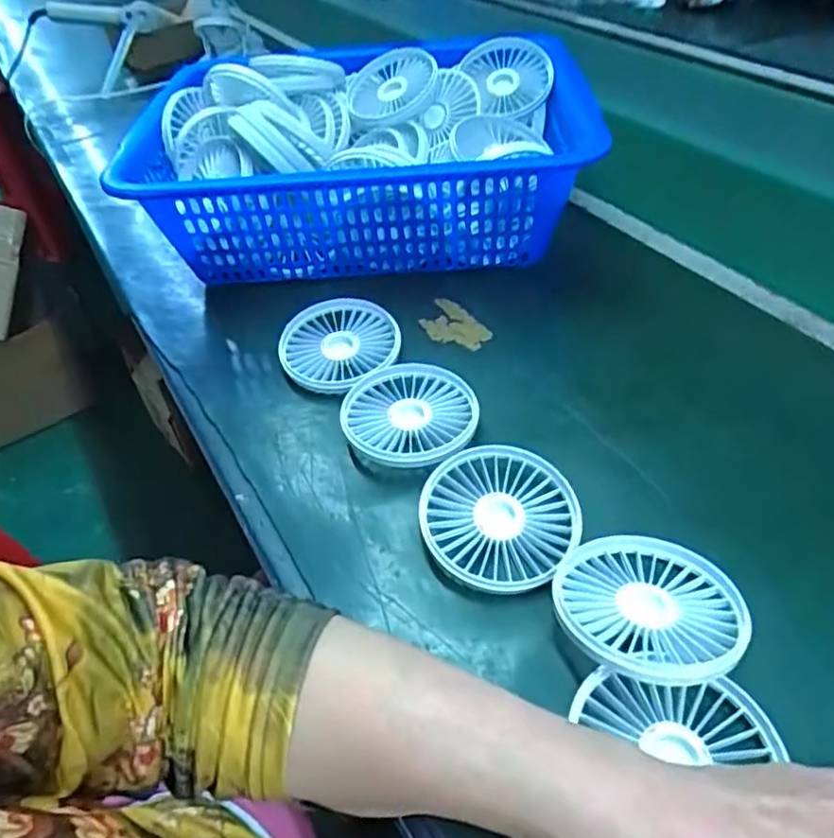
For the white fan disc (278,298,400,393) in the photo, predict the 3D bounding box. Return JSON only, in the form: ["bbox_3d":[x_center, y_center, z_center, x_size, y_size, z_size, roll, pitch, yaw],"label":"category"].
[{"bbox_3d":[-0.056,-0.056,0.479,0.082,0.023,0.084,-3,45,3],"label":"white fan disc"}]

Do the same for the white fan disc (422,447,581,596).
[{"bbox_3d":[0.049,0.054,0.366,0.084,0.020,0.090,-3,45,3],"label":"white fan disc"}]

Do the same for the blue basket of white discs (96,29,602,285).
[{"bbox_3d":[-0.038,-0.245,0.594,0.351,0.140,0.268,-8,45,-2],"label":"blue basket of white discs"}]

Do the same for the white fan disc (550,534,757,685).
[{"bbox_3d":[0.114,0.092,0.318,0.086,0.017,0.086,0,35,0],"label":"white fan disc"}]

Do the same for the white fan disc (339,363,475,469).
[{"bbox_3d":[-0.002,-0.004,0.426,0.085,0.017,0.084,-3,45,3],"label":"white fan disc"}]

